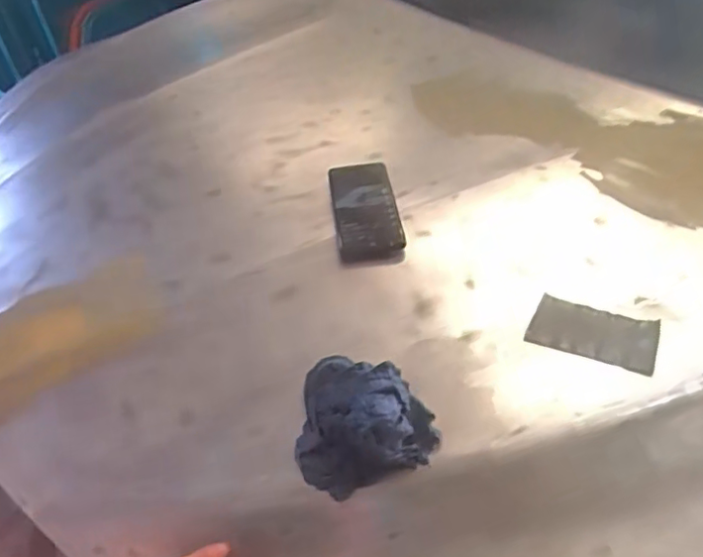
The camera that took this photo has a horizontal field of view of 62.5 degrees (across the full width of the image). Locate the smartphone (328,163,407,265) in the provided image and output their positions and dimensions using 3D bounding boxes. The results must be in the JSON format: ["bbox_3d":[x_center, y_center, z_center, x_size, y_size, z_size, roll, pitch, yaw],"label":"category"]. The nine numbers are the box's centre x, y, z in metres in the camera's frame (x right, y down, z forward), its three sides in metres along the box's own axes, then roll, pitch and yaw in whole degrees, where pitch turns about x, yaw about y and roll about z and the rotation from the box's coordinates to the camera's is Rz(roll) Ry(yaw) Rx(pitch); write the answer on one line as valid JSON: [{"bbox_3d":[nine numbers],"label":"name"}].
[{"bbox_3d":[0.016,-0.092,0.717,0.076,0.013,0.182,-9,42,-1],"label":"smartphone"}]

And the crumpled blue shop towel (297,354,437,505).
[{"bbox_3d":[-0.001,0.115,0.510,0.115,0.066,0.129,-22,44,-15],"label":"crumpled blue shop towel"}]

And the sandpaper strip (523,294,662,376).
[{"bbox_3d":[0.236,0.054,0.568,0.114,0.007,0.067,15,48,21],"label":"sandpaper strip"}]

